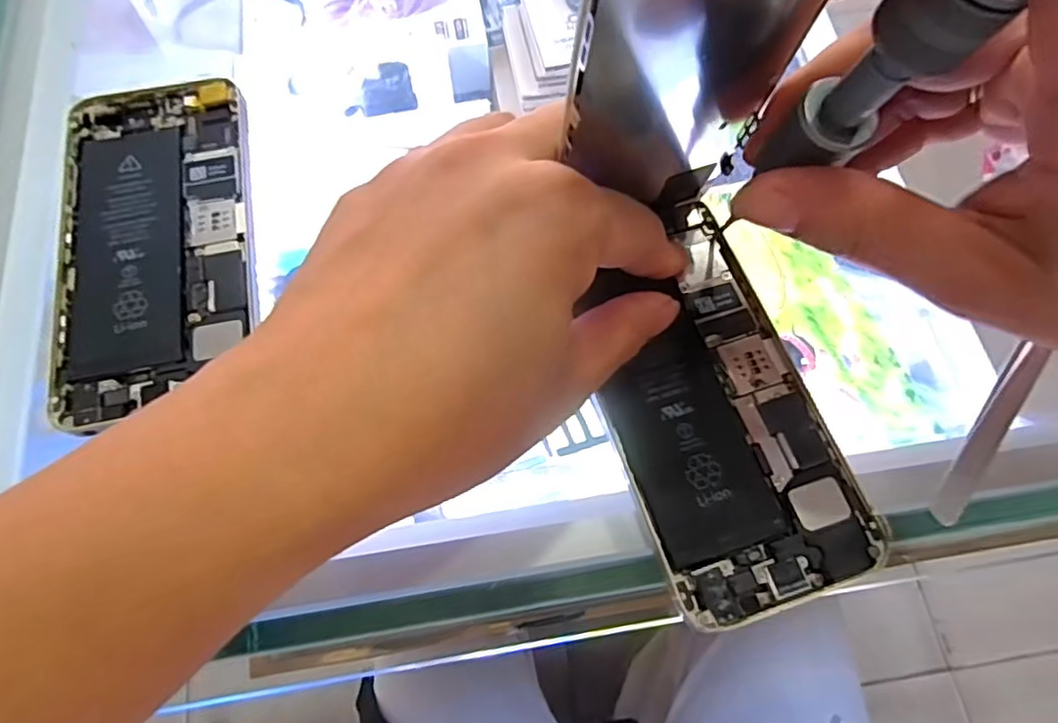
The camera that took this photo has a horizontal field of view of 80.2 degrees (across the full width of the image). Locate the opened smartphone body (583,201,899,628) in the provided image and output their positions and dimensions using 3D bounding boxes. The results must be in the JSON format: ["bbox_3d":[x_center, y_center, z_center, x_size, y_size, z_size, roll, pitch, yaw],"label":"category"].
[{"bbox_3d":[0.051,0.010,0.182,0.058,0.004,0.116,-17,69,-8],"label":"opened smartphone body"}]

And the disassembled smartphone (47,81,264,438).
[{"bbox_3d":[-0.119,-0.041,0.202,0.058,0.004,0.120,-11,68,-6],"label":"disassembled smartphone"}]

